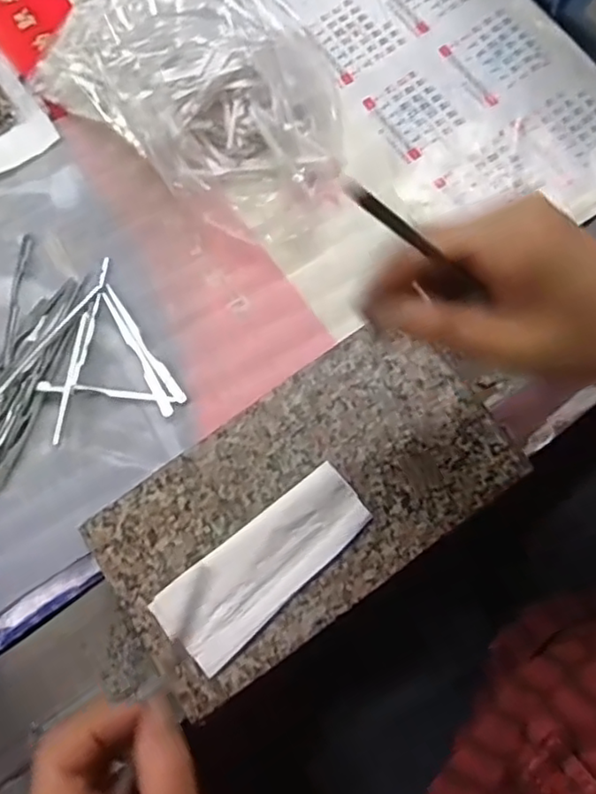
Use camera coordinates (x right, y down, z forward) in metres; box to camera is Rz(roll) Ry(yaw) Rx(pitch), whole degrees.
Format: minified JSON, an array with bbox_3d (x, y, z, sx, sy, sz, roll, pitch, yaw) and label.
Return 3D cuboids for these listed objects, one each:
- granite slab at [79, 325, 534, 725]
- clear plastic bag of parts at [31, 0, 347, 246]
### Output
[{"bbox_3d":[0.001,0.061,0.362,0.240,0.015,0.130,-36,77,-4],"label":"granite slab"},{"bbox_3d":[-0.057,-0.223,0.409,0.225,0.096,0.165,40,84,10],"label":"clear plastic bag of parts"}]

